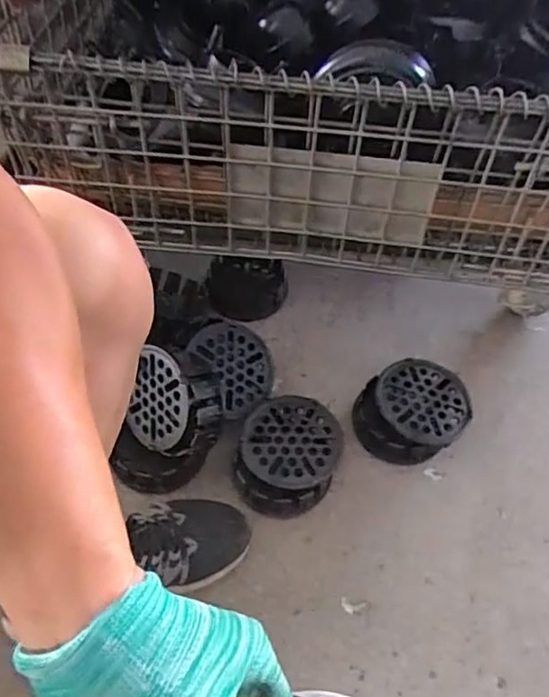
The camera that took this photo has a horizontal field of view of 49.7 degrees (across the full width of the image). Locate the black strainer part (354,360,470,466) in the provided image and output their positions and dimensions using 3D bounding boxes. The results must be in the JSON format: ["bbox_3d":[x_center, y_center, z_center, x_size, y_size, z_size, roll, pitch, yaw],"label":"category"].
[{"bbox_3d":[0.196,0.087,0.837,0.142,0.056,0.158,35,62,24],"label":"black strainer part"}]

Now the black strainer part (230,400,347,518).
[{"bbox_3d":[0.019,0.143,0.791,0.132,0.056,0.155,12,55,10],"label":"black strainer part"}]

